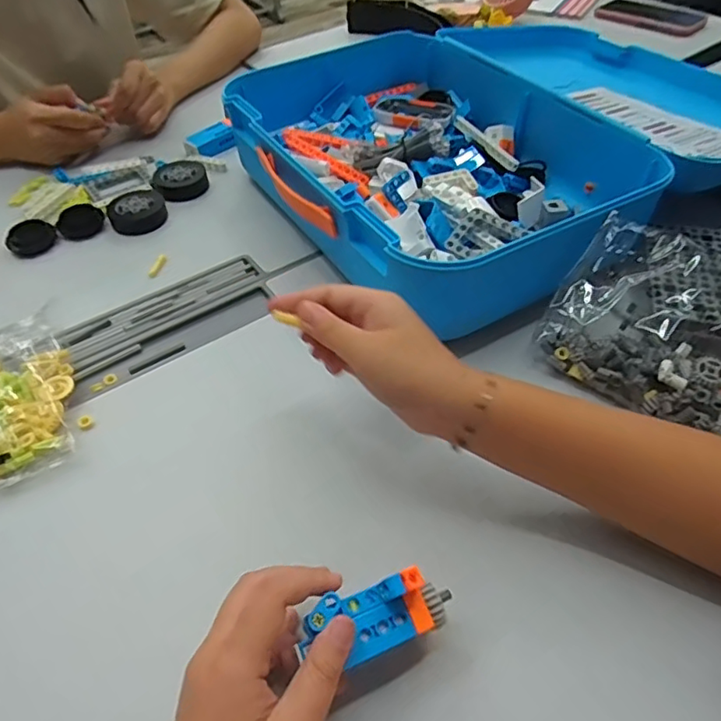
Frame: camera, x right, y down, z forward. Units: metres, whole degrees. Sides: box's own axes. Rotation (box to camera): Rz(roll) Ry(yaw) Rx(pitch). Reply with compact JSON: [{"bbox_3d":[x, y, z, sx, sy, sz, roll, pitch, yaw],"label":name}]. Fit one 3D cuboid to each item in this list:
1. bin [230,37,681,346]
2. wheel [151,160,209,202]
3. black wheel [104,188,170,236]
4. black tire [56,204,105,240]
[{"bbox_3d":[0.062,-0.199,0.578,0.289,0.085,0.411,-25,52,-19],"label":"bin"},{"bbox_3d":[-0.206,-0.206,0.654,0.059,0.022,0.059,-1,48,1],"label":"wheel"},{"bbox_3d":[-0.242,-0.162,0.621,0.060,0.023,0.060,-1,48,1],"label":"black wheel"},{"bbox_3d":[-0.299,-0.148,0.611,0.047,0.017,0.040,-29,53,-22],"label":"black tire"}]

